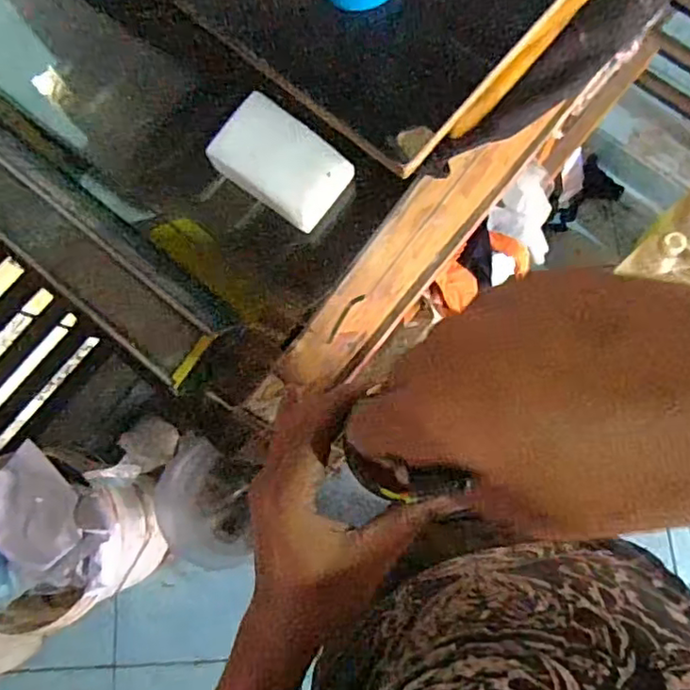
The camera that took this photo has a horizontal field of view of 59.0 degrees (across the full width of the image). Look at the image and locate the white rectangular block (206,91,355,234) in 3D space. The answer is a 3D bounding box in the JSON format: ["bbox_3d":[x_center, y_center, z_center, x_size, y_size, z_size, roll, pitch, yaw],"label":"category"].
[{"bbox_3d":[-0.046,-0.130,0.435,0.090,0.019,0.063,37,85,8],"label":"white rectangular block"}]

